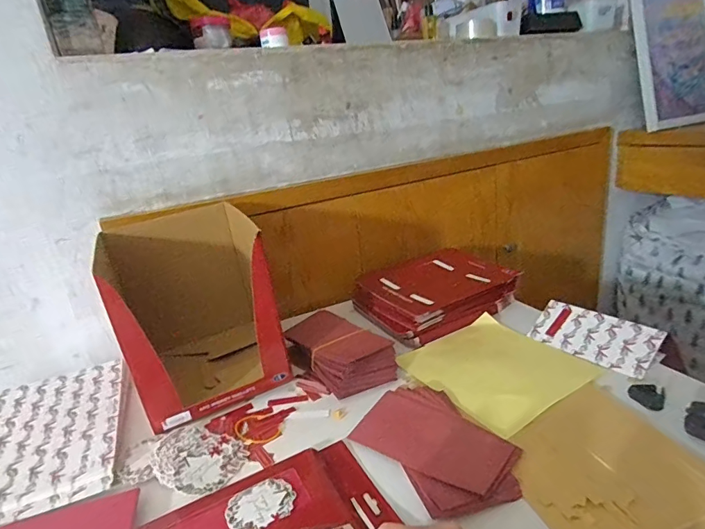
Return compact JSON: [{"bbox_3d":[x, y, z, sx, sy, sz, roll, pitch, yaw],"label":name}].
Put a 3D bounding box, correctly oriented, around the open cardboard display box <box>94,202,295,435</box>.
[{"bbox_3d":[-0.252,0.061,0.670,0.206,0.216,0.253,-16,21,-24],"label":"open cardboard display box"}]

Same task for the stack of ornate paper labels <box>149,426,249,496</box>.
[{"bbox_3d":[-0.195,0.238,0.530,0.121,0.009,0.085,8,26,27],"label":"stack of ornate paper labels"}]

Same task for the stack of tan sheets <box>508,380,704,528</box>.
[{"bbox_3d":[0.272,0.216,0.469,0.196,0.010,0.195,-11,24,-15],"label":"stack of tan sheets"}]

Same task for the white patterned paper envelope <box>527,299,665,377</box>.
[{"bbox_3d":[0.371,0.109,0.671,0.085,0.011,0.174,-48,37,-17],"label":"white patterned paper envelope"}]

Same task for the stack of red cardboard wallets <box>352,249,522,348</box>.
[{"bbox_3d":[0.156,0.050,0.826,0.244,0.060,0.208,-17,26,-27],"label":"stack of red cardboard wallets"}]

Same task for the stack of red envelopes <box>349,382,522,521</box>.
[{"bbox_3d":[0.099,0.208,0.512,0.134,0.016,0.195,-18,26,-28],"label":"stack of red envelopes"}]

